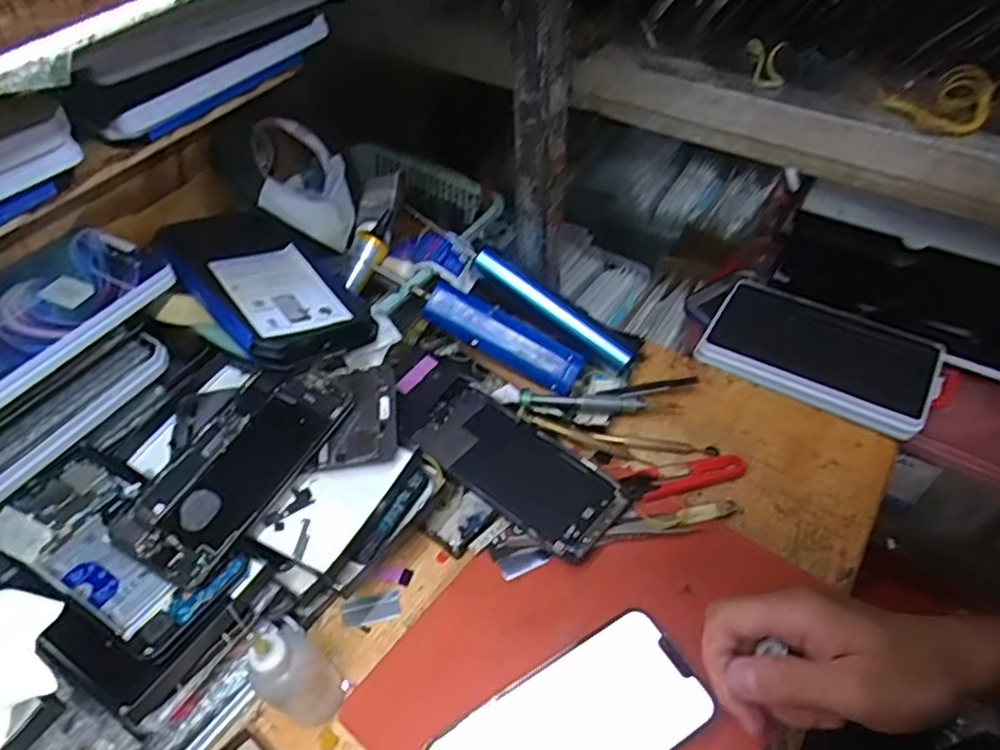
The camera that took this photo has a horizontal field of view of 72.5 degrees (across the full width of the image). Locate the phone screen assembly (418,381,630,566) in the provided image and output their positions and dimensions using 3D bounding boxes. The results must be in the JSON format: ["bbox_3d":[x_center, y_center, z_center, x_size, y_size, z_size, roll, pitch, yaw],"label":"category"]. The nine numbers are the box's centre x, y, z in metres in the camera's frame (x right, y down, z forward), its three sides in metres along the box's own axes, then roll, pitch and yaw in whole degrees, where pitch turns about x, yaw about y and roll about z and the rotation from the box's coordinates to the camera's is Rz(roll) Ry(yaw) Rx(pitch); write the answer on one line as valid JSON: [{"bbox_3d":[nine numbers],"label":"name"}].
[{"bbox_3d":[0.010,0.063,0.502,0.169,0.011,0.076,32,57,26],"label":"phone screen assembly"}]

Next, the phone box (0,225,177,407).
[{"bbox_3d":[-0.313,-0.032,0.437,0.106,0.017,0.183,23,53,20],"label":"phone box"}]

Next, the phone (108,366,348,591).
[{"bbox_3d":[-0.170,0.056,0.441,0.075,0.006,0.153,26,61,17],"label":"phone"}]

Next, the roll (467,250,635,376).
[{"bbox_3d":[0.046,-0.058,0.569,0.150,0.028,0.028,36,56,5],"label":"roll"}]

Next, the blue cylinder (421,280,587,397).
[{"bbox_3d":[0.003,-0.031,0.545,0.131,0.027,0.029,29,53,0],"label":"blue cylinder"}]

